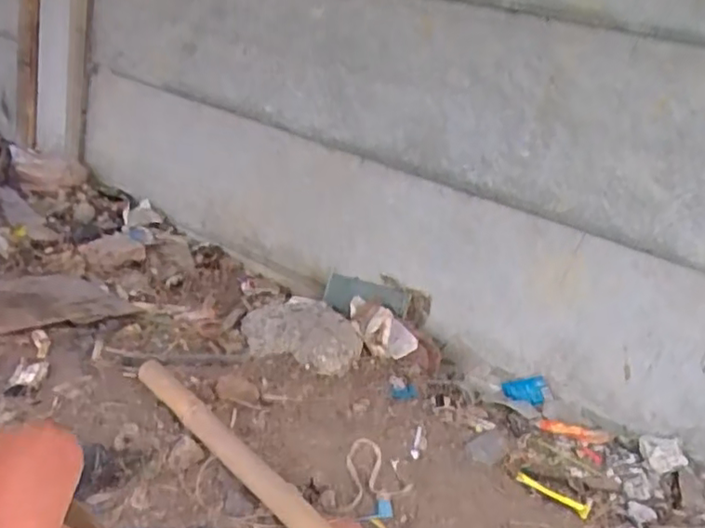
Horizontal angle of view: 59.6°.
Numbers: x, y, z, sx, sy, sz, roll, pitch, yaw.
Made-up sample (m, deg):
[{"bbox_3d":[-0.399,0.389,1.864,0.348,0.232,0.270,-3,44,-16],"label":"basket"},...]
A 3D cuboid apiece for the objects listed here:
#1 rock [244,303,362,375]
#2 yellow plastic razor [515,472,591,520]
[{"bbox_3d":[-0.123,0.158,1.428,0.272,0.077,0.224,5,25,-2],"label":"rock"},{"bbox_3d":[0.375,0.434,1.158,0.140,0.009,0.035,25,25,30],"label":"yellow plastic razor"}]

